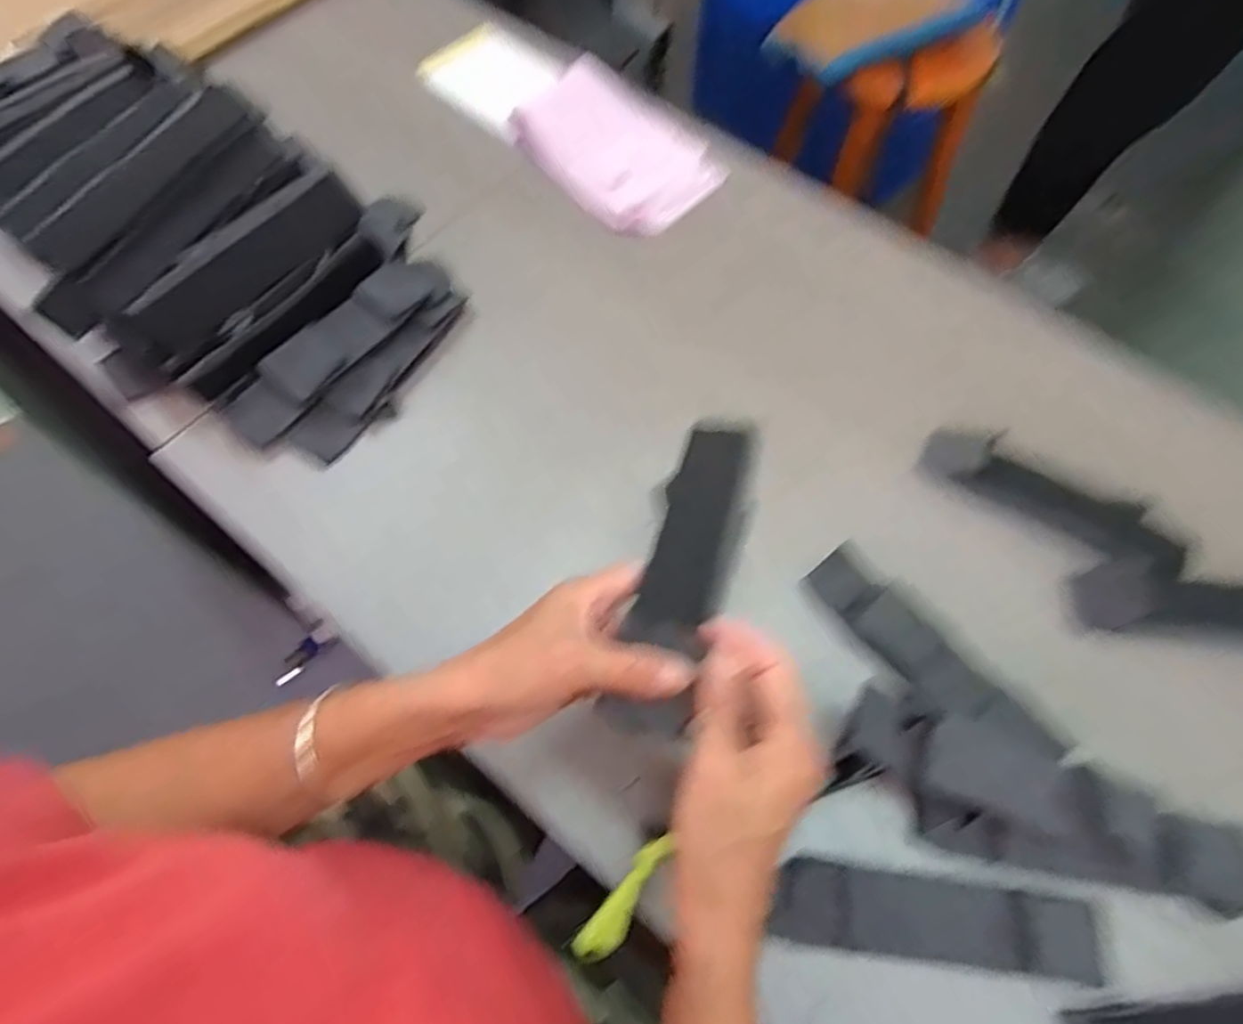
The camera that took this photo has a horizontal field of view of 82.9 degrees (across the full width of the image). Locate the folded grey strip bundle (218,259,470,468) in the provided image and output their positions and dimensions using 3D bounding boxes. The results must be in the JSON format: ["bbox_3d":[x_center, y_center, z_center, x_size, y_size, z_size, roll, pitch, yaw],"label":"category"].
[{"bbox_3d":[-0.216,-0.125,0.585,0.216,0.031,0.094,-45,102,-14],"label":"folded grey strip bundle"}]

